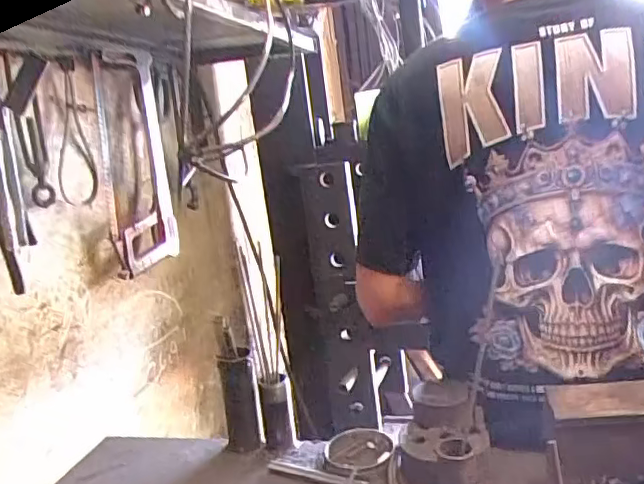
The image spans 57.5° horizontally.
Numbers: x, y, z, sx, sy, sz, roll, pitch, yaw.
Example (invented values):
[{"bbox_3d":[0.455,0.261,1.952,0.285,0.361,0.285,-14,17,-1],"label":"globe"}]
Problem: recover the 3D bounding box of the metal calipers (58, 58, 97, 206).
[{"bbox_3d":[-0.384,-0.168,0.928,0.011,0.216,0.105,2,2,11],"label":"metal calipers"}]

